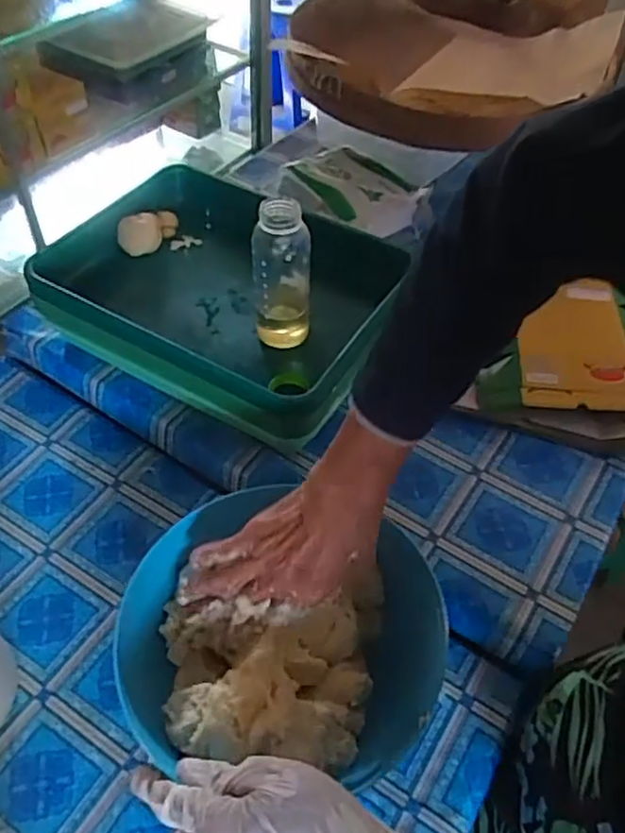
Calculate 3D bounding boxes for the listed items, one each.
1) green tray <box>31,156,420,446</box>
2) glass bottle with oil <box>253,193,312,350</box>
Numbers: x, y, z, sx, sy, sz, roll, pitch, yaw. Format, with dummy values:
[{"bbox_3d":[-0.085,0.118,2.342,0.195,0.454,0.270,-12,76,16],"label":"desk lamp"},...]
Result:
[{"bbox_3d":[-0.096,-0.146,0.741,0.367,0.074,0.272,25,53,17],"label":"green tray"},{"bbox_3d":[-0.030,-0.144,0.663,0.056,0.147,0.054,1,50,-2],"label":"glass bottle with oil"}]

